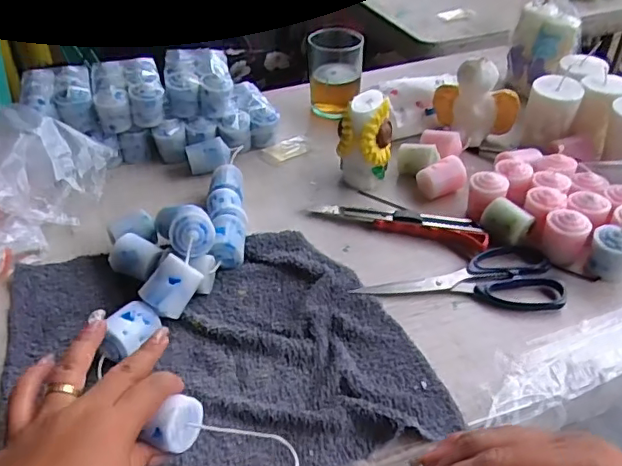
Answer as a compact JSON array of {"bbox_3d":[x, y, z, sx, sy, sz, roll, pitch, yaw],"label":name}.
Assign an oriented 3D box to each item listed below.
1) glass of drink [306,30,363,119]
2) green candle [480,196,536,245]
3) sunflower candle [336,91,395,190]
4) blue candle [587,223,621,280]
[{"bbox_3d":[0.032,-0.216,0.761,0.071,0.100,0.069,2,39,4],"label":"glass of drink"},{"bbox_3d":[0.188,-0.008,0.544,0.044,0.036,0.030,30,49,32],"label":"green candle"},{"bbox_3d":[0.063,-0.101,0.619,0.052,0.098,0.056,23,45,27],"label":"sunflower candle"},{"bbox_3d":[0.271,0.018,0.505,0.032,0.046,0.032,-13,41,-14],"label":"blue candle"}]

